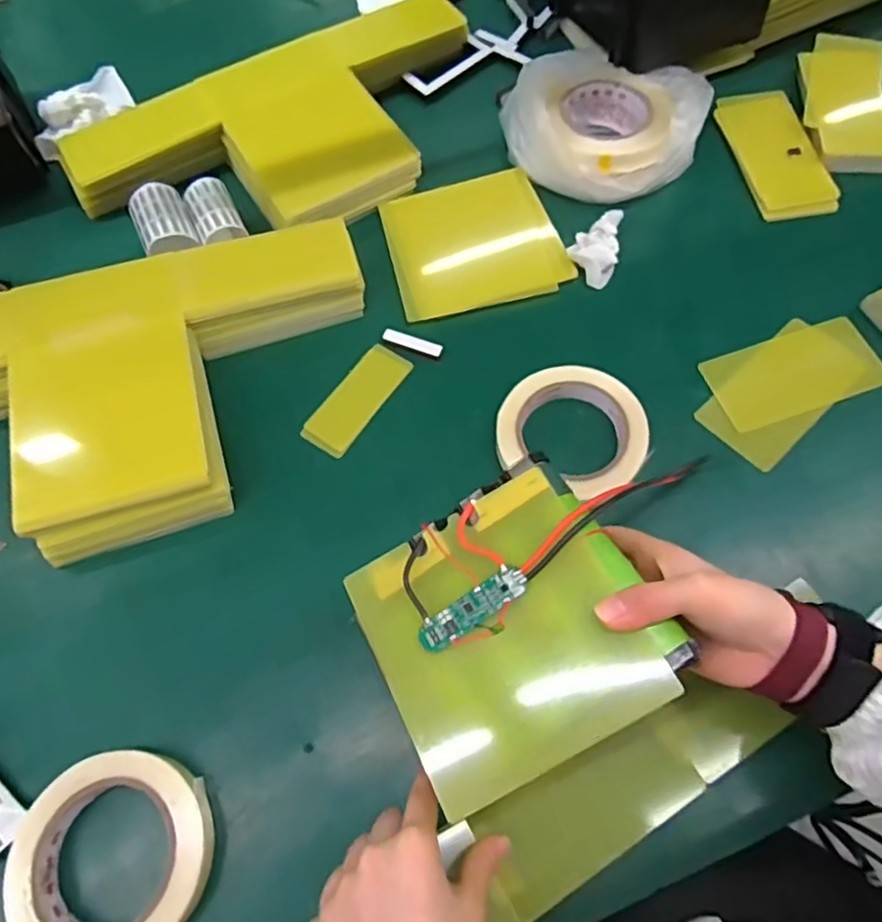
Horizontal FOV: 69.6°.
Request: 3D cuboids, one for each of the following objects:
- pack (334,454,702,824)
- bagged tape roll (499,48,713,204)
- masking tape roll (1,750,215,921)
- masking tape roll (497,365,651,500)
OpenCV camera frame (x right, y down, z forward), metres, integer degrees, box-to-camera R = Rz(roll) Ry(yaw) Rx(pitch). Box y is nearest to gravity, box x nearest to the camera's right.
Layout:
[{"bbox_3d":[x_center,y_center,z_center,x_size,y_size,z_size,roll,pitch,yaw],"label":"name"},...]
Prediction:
[{"bbox_3d":[0.047,0.082,0.347,0.168,0.028,0.144,-27,67,-9],"label":"pack"},{"bbox_3d":[0.155,-0.325,0.597,0.171,0.063,0.159,-1,66,3],"label":"bagged tape roll"},{"bbox_3d":[-0.196,0.236,0.382,0.114,0.028,0.108,-1,66,3],"label":"masking tape roll"},{"bbox_3d":[0.103,-0.024,0.492,0.112,0.024,0.101,26,70,14],"label":"masking tape roll"}]

